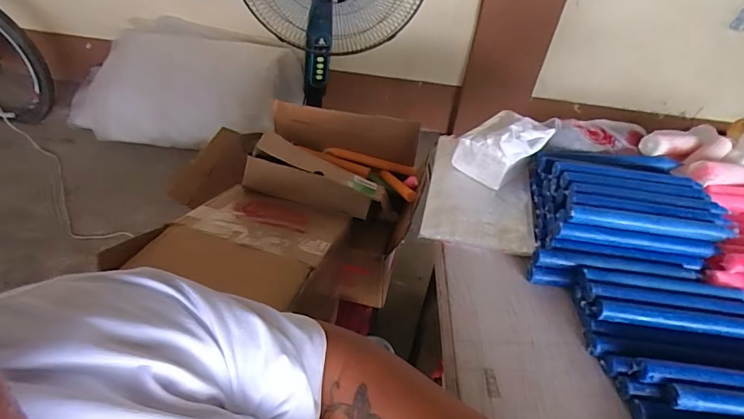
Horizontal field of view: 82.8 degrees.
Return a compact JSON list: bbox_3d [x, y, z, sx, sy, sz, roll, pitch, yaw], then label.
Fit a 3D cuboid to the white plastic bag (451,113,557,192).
[{"bbox_3d":[0.211,-0.100,0.669,0.127,0.074,0.101,-27,52,-32],"label":"white plastic bag"}]

